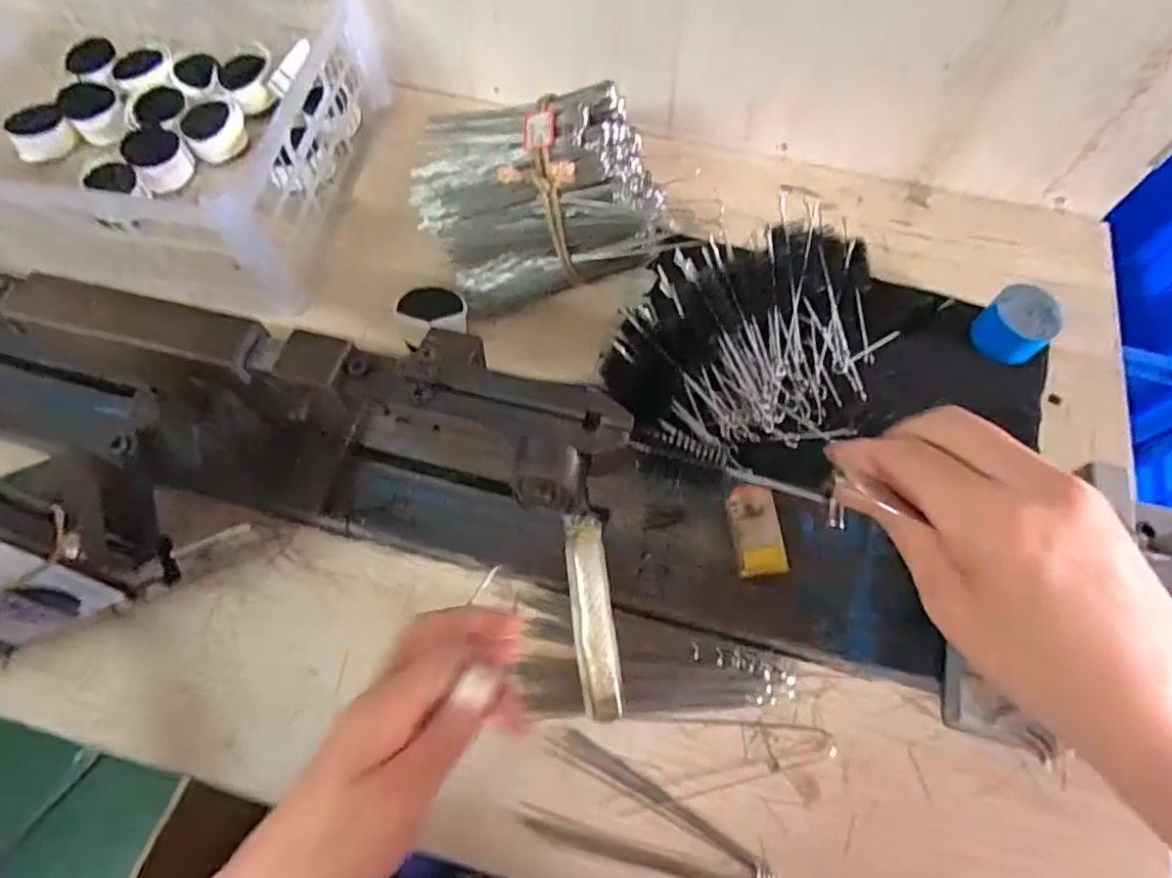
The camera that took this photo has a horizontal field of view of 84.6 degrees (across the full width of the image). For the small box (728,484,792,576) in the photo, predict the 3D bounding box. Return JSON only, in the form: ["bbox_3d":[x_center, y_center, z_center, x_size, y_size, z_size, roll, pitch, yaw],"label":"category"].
[{"bbox_3d":[0.103,0.055,0.390,0.028,0.007,0.054,-6,64,-3],"label":"small box"}]

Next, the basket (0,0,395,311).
[{"bbox_3d":[-0.389,-0.258,0.528,0.378,0.130,0.274,10,64,5],"label":"basket"}]

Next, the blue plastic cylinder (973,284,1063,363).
[{"bbox_3d":[0.329,-0.085,0.497,0.049,0.046,0.048,0,64,0],"label":"blue plastic cylinder"}]

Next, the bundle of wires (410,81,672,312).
[{"bbox_3d":[-0.033,-0.189,0.505,0.196,0.096,0.144,-9,64,-4],"label":"bundle of wires"}]

